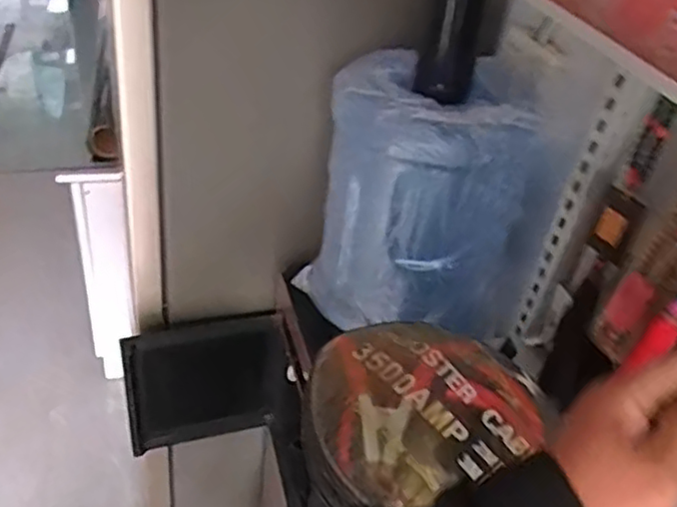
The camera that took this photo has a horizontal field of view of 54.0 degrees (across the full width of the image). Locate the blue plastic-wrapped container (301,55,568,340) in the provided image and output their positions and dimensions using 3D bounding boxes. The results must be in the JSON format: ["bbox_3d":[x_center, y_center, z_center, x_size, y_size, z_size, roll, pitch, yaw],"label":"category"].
[{"bbox_3d":[0.117,-0.067,0.914,0.244,0.355,0.240,-15,43,-27],"label":"blue plastic-wrapped container"}]

